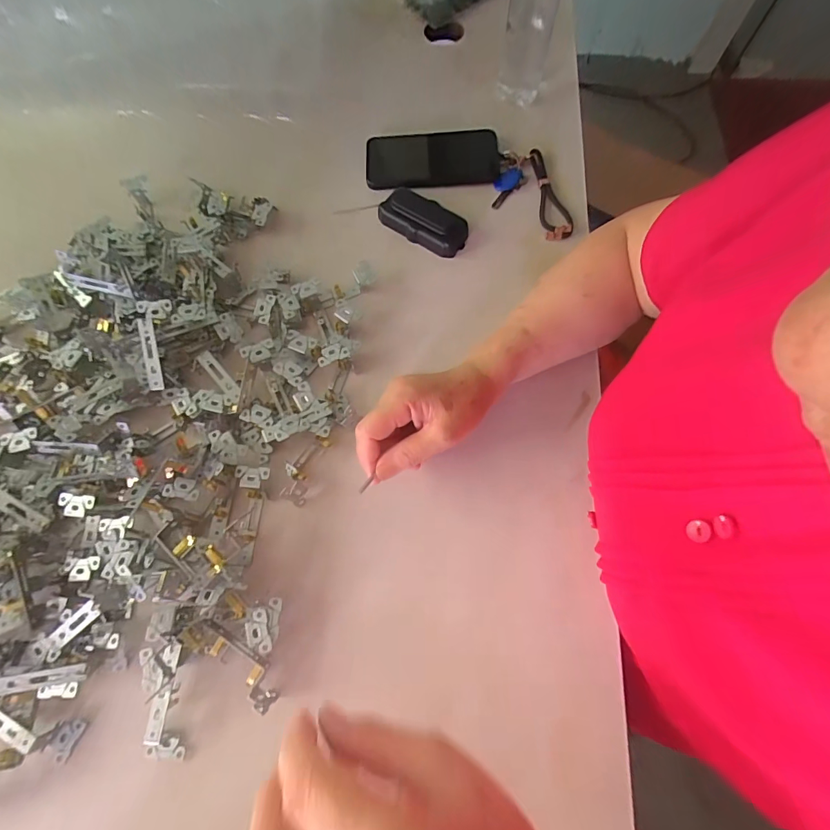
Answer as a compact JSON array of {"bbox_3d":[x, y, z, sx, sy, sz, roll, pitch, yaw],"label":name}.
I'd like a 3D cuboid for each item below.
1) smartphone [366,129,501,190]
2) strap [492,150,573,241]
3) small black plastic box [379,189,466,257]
[{"bbox_3d":[0.023,-0.323,0.513,0.166,0.016,0.080,-2,73,0],"label":"smartphone"},{"bbox_3d":[0.140,-0.269,0.497,0.080,0.017,0.135,-13,73,-3],"label":"strap"},{"bbox_3d":[0.012,-0.231,0.486,0.107,0.030,0.055,35,76,11],"label":"small black plastic box"}]

